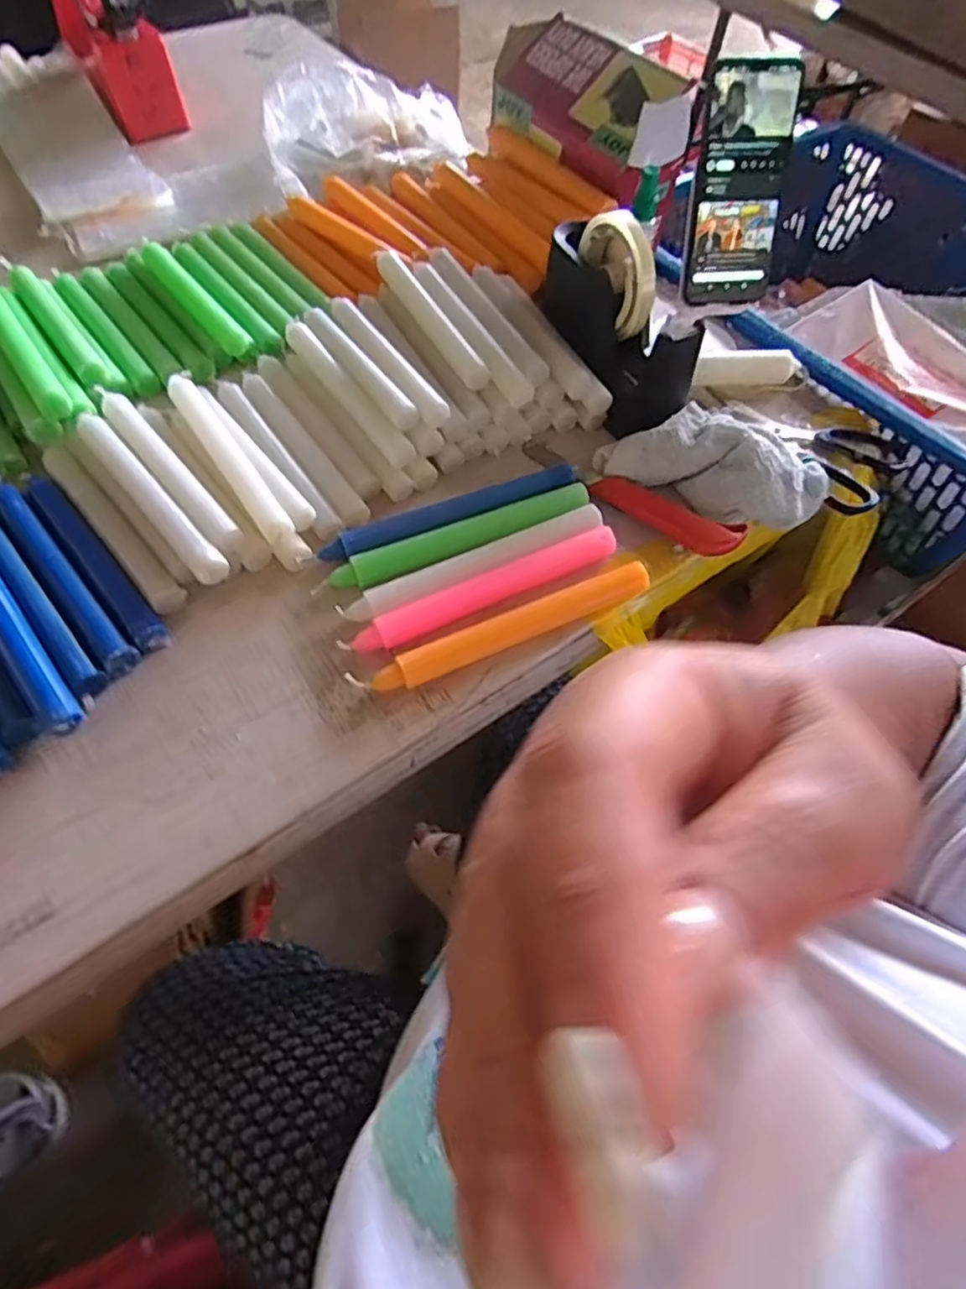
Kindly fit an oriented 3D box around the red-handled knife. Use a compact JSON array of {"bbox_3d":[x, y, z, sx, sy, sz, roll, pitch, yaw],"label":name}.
[{"bbox_3d":[0.114,-0.120,0.518,0.191,0.028,0.033,33,64,16],"label":"red-handled knife"}]

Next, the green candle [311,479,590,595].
[{"bbox_3d":[-0.017,-0.082,0.485,0.209,0.019,0.023,-21,62,-14],"label":"green candle"}]

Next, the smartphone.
[{"bbox_3d":[0.211,-0.370,0.524,0.072,0.160,0.013,-5,34,0],"label":"smartphone"}]

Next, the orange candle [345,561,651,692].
[{"bbox_3d":[0.017,-0.010,0.448,0.217,0.020,0.023,-22,63,-15],"label":"orange candle"}]

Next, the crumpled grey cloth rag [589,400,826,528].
[{"bbox_3d":[0.189,-0.152,0.513,0.180,0.037,0.090,21,61,10],"label":"crumpled grey cloth rag"}]

